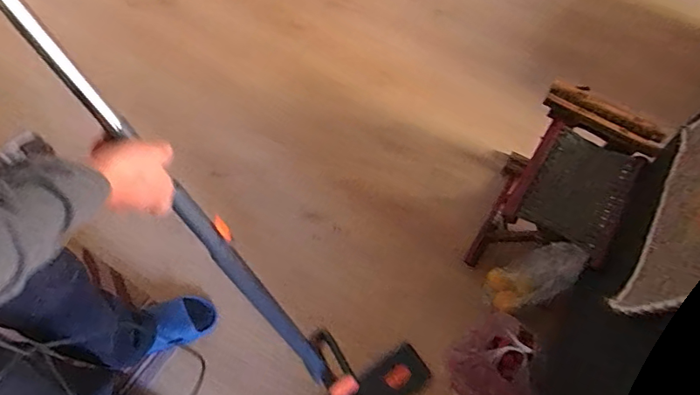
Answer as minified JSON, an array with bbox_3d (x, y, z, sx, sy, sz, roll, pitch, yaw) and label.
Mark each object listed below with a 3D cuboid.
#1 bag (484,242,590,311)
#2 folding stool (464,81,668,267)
[{"bbox_3d":[0.449,0.190,1.194,0.258,0.039,0.119,-33,61,29],"label":"bag"},{"bbox_3d":[0.517,-0.004,1.230,0.273,0.306,0.408,30,66,12],"label":"folding stool"}]

